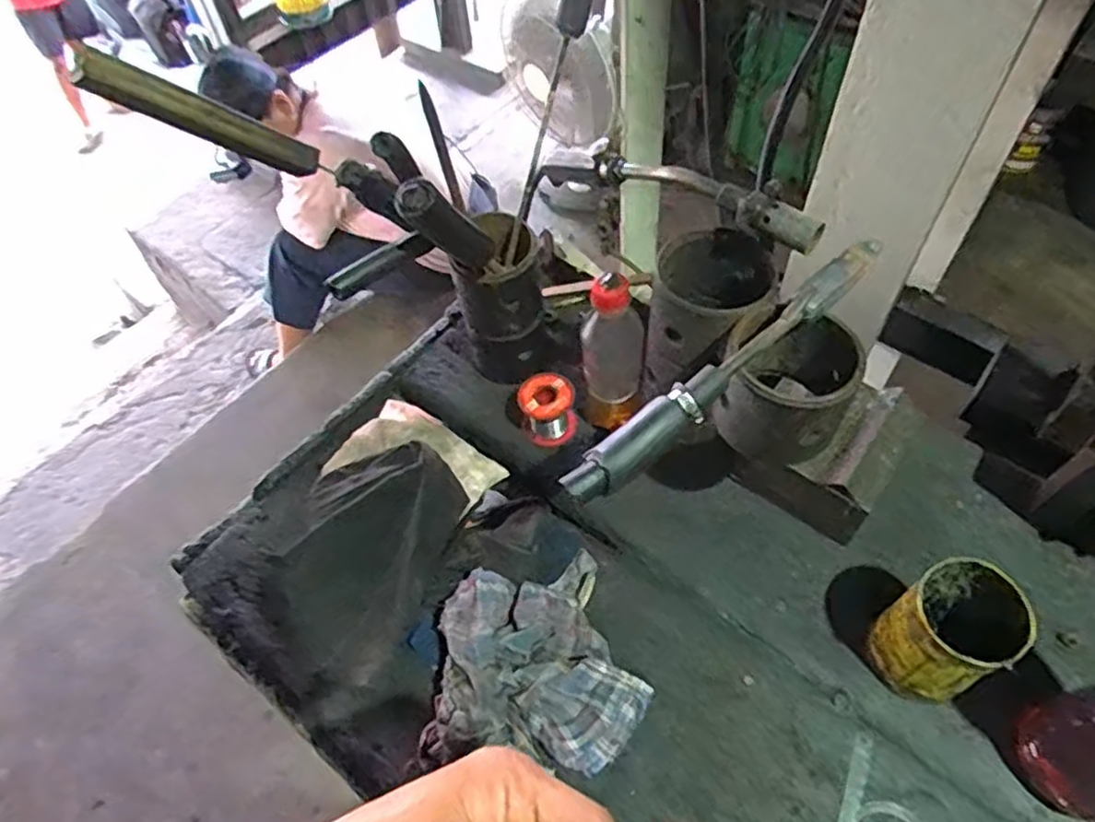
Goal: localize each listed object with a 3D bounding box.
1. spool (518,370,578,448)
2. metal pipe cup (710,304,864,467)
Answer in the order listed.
[{"bbox_3d":[0.000,-0.003,0.705,0.050,0.059,0.047,-13,56,-5],"label":"spool"},{"bbox_3d":[0.163,-0.021,0.501,0.080,0.075,0.087,-2,55,3],"label":"metal pipe cup"}]

